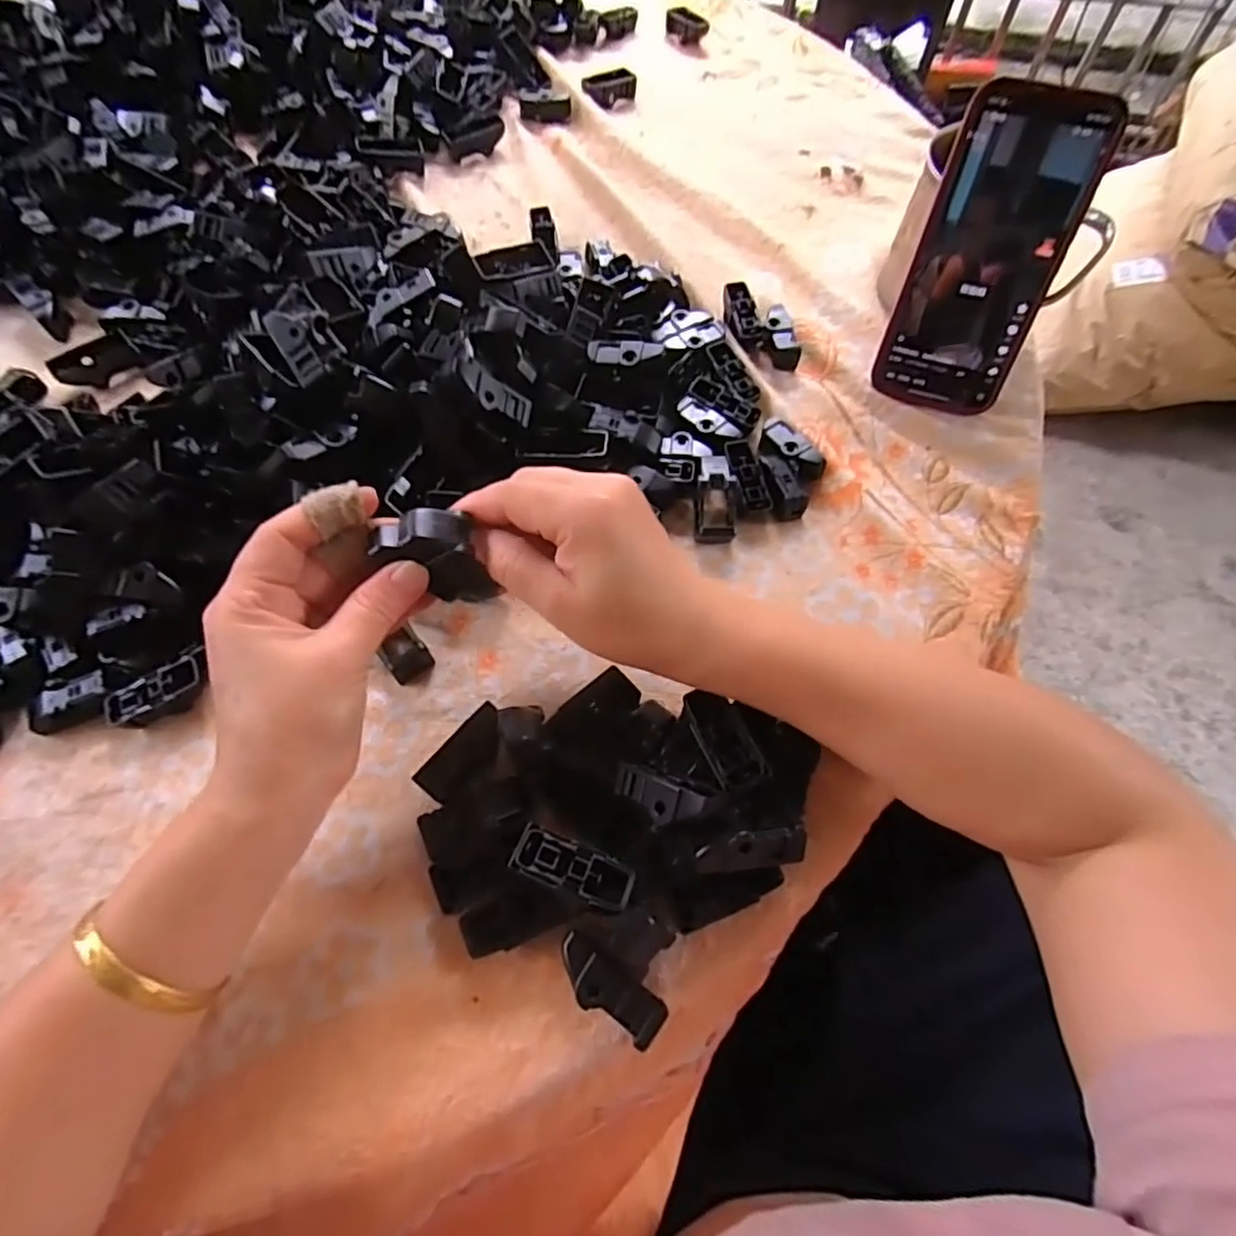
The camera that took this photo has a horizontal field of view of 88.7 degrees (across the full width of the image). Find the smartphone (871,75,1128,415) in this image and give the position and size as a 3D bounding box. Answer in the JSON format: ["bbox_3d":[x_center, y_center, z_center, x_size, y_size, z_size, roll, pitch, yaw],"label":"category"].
[{"bbox_3d":[0.211,-0.205,0.365,0.079,0.161,0.005,19,33,13],"label":"smartphone"}]

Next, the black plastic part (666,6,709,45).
[{"bbox_3d":[0.064,-0.560,0.598,0.046,0.021,0.014,40,73,18],"label":"black plastic part"}]

